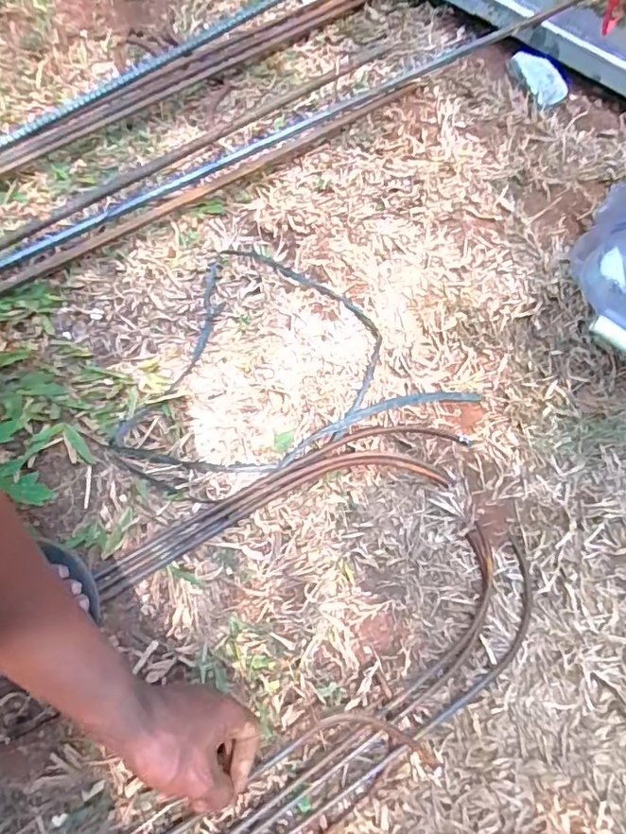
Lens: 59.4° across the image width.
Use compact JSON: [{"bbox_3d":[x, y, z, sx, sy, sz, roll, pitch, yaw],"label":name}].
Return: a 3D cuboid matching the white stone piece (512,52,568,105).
[{"bbox_3d":[0.344,-0.512,0.826,0.057,0.018,0.097,-21,75,-11],"label":"white stone piece"}]

